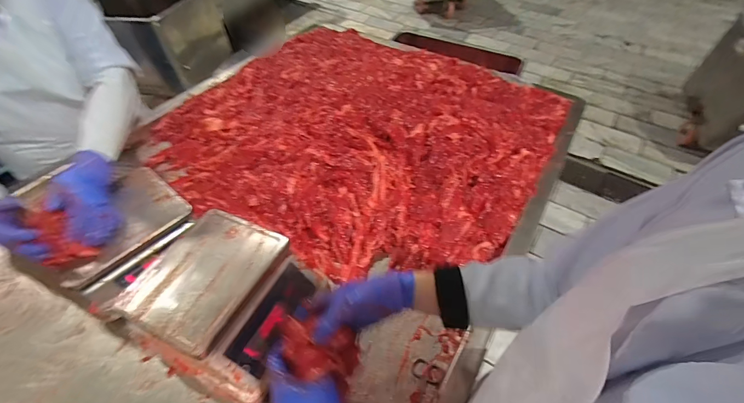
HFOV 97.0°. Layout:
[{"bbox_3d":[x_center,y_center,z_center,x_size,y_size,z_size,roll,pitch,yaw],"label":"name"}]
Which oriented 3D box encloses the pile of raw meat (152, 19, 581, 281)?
[{"bbox_3d":[-0.039,-0.225,0.897,0.935,0.106,0.801,26,55,20],"label":"pile of raw meat"}]

